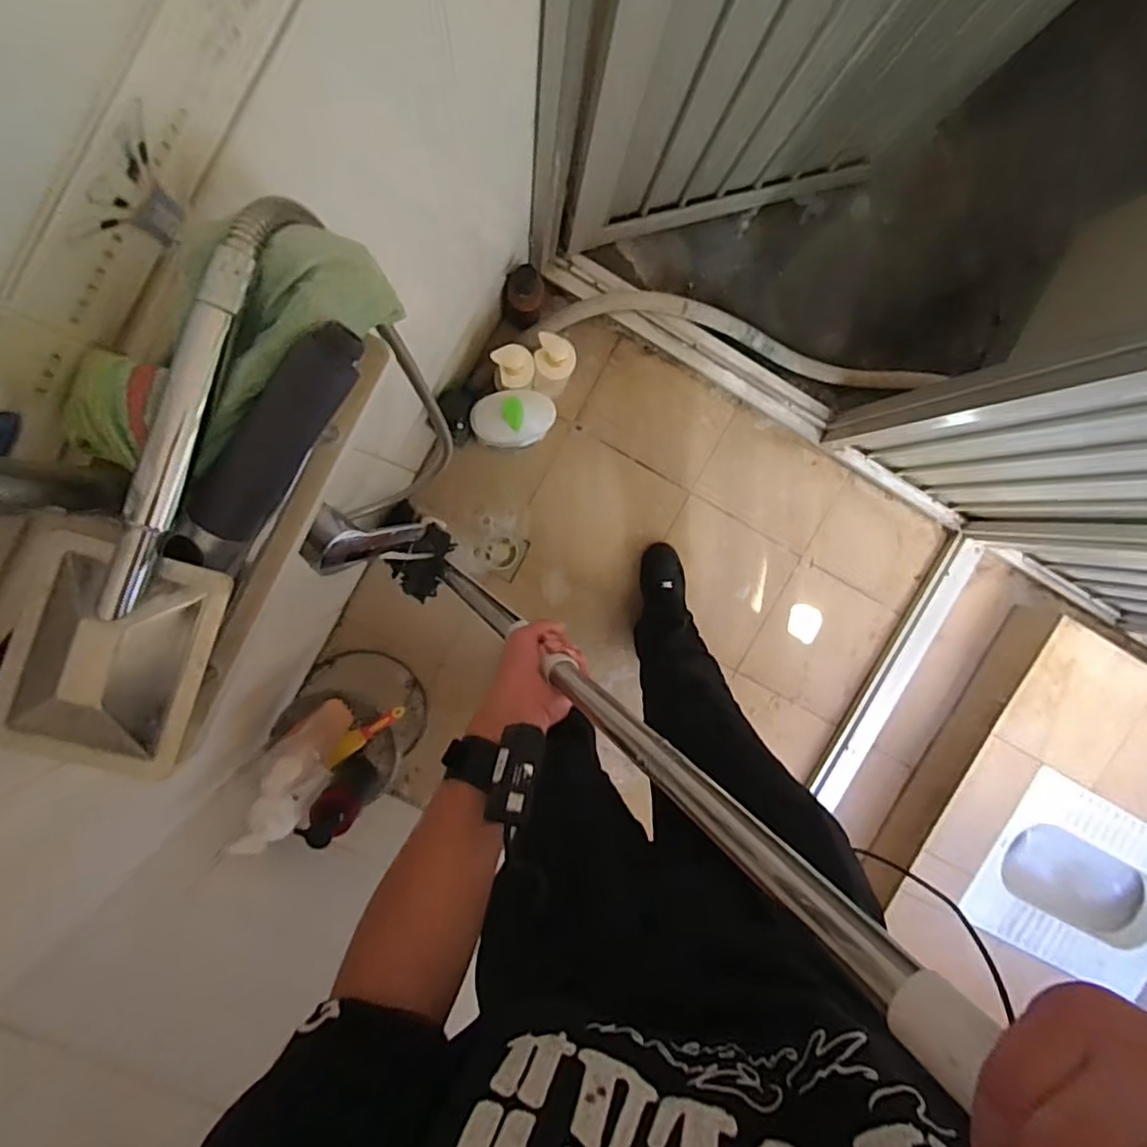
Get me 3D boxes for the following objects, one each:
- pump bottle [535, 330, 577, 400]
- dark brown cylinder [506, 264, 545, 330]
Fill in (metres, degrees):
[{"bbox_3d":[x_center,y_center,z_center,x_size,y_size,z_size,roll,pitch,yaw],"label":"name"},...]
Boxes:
[{"bbox_3d":[-0.042,-0.385,1.182,0.077,0.265,0.060,19,94,-7],"label":"pump bottle"},{"bbox_3d":[-0.093,-0.519,1.180,0.074,0.170,0.065,2,96,-6],"label":"dark brown cylinder"}]

